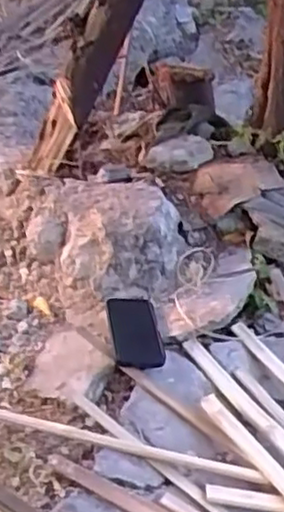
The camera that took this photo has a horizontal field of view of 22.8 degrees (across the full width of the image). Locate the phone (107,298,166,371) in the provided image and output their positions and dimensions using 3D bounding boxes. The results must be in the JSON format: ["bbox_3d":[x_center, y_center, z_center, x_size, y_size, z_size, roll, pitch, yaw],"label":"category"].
[{"bbox_3d":[-0.011,0.125,1.152,0.076,0.015,0.180,-14,32,-1],"label":"phone"}]

